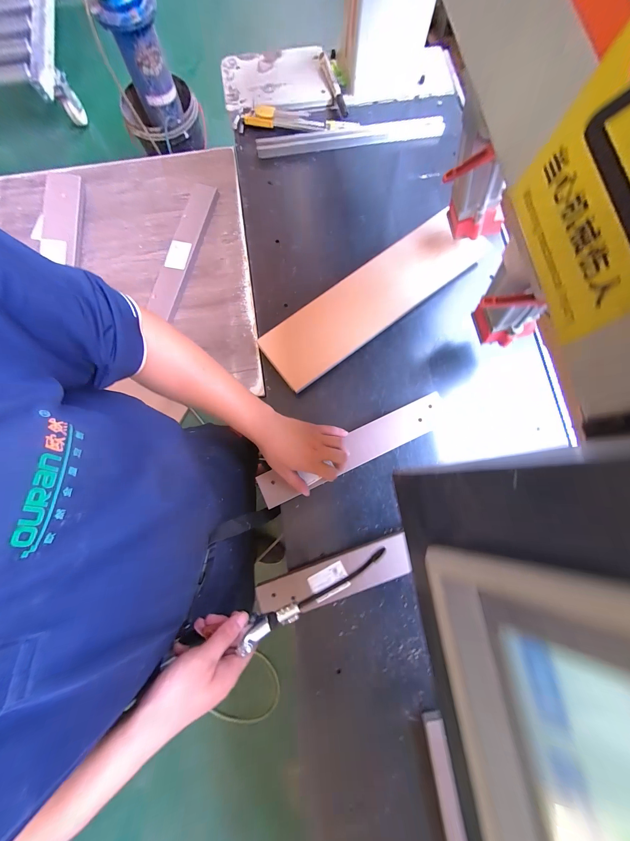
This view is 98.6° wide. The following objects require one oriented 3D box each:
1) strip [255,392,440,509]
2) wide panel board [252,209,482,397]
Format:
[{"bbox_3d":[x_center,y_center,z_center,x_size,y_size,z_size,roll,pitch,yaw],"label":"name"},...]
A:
[{"bbox_3d":[0.071,0.052,0.484,0.356,0.014,0.067,-27,81,-5],"label":"strip"},{"bbox_3d":[0.113,-0.236,0.525,0.460,0.024,0.126,-37,84,-5],"label":"wide panel board"}]

